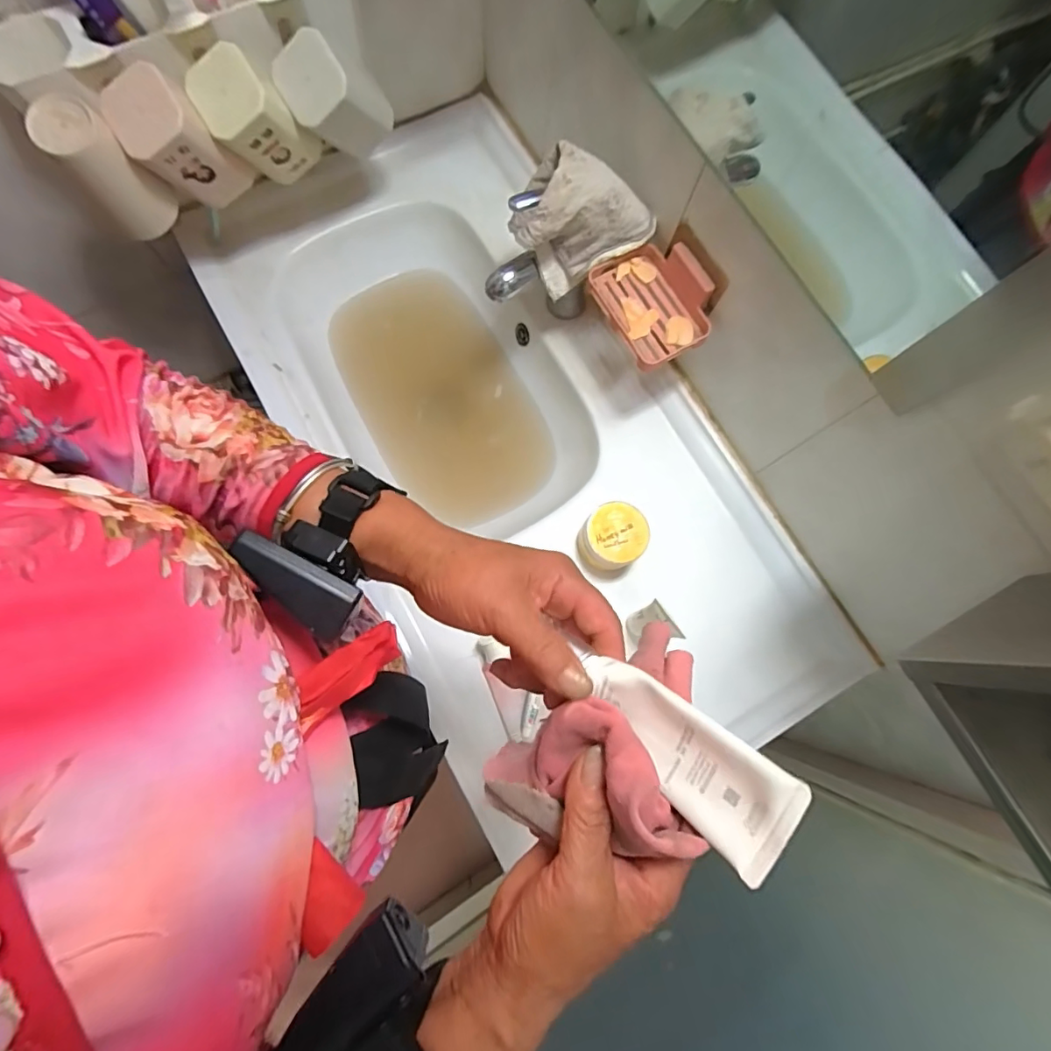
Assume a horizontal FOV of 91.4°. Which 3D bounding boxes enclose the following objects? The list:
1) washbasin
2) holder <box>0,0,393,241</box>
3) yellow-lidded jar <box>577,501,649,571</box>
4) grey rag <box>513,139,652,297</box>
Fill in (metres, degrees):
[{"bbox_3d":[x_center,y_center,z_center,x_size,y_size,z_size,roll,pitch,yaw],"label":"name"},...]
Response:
[{"bbox_3d":[-0.032,-0.103,0.660,0.453,0.161,0.884,-29,81,-9],"label":"washbasin"},{"bbox_3d":[-0.303,-0.415,0.511,0.318,0.132,0.127,-24,80,-8],"label":"holder"},{"bbox_3d":[0.096,0.015,0.587,0.073,0.070,0.068,-7,78,-5],"label":"yellow-lidded jar"},{"bbox_3d":[0.061,-0.305,0.527,0.133,0.108,0.092,17,77,0],"label":"grey rag"}]

